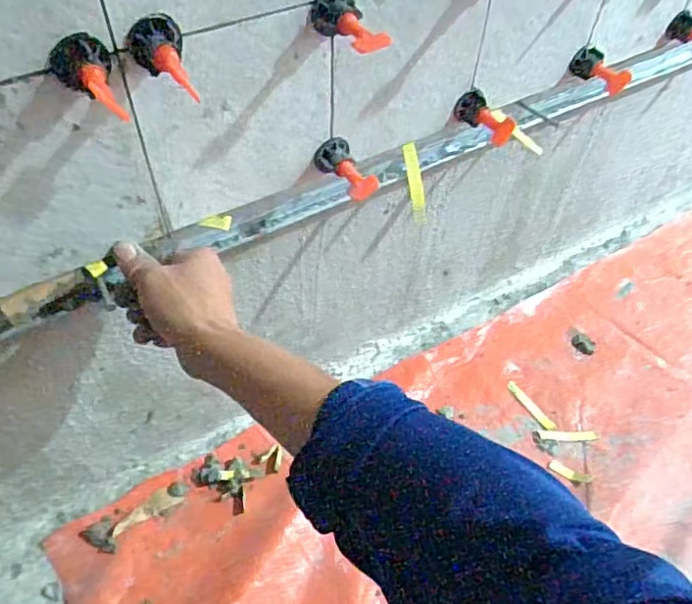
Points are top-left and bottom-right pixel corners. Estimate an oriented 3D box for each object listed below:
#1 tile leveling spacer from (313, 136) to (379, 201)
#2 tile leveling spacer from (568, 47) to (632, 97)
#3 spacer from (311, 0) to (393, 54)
[{"bbox_3d":[0.002,-0.108,0.496,0.032,0.027,0.055,-24,56,-21],"label":"tile leveling spacer"},{"bbox_3d":[0.257,-0.230,0.599,0.031,0.030,0.058,-35,60,-27],"label":"tile leveling spacer"},{"bbox_3d":[0.003,-0.186,0.405,0.034,0.029,0.052,-20,54,-18],"label":"spacer"}]

